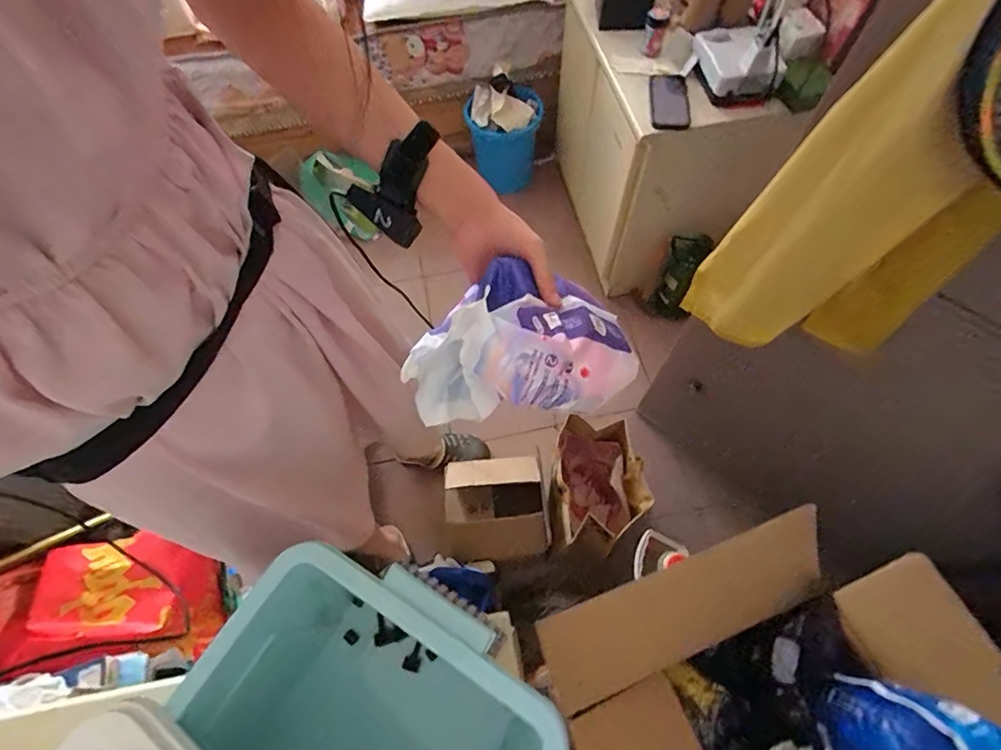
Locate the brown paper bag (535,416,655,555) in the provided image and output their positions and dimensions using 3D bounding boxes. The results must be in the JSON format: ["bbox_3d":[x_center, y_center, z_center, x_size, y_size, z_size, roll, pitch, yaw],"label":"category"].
[{"bbox_3d":[0.196,0.259,1.137,0.218,0.291,0.262,-8,61,-1],"label":"brown paper bag"}]

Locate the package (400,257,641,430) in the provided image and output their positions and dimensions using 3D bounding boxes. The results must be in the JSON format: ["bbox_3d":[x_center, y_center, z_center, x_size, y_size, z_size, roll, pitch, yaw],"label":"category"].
[{"bbox_3d":[0.016,-0.029,0.451,0.217,0.091,0.135,-2,62,2],"label":"package"}]

